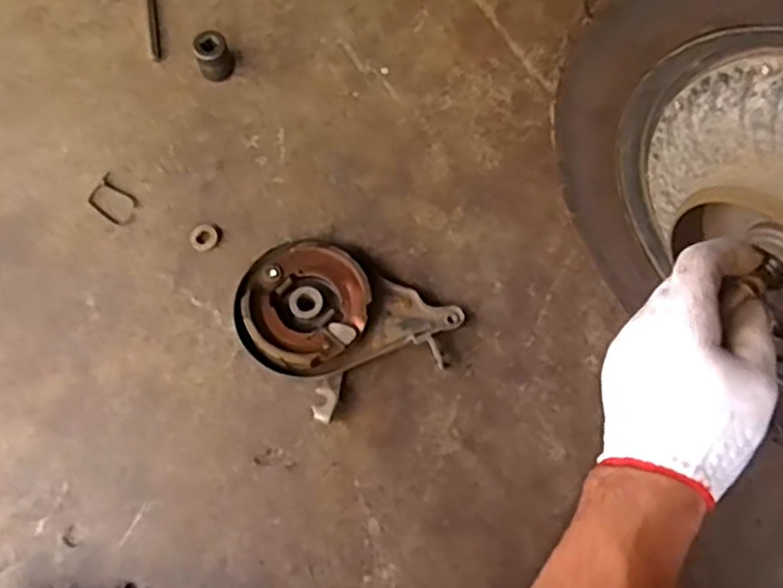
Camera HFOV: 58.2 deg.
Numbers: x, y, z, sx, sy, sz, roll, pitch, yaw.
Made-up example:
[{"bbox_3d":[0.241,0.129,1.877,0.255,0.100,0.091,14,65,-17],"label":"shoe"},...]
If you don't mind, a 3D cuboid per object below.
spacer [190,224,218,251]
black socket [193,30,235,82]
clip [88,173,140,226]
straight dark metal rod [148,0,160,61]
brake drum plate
[{"bbox_3d":[-0.169,-0.051,0.634,0.024,0.006,0.023,0,71,-1],"label":"spacer"},{"bbox_3d":[-0.168,-0.225,0.668,0.032,0.034,0.034,0,71,-1],"label":"black socket"},{"bbox_3d":[-0.252,-0.085,0.638,0.051,0.004,0.032,39,75,12],"label":"clip"},{"bbox_3d":[-0.237,-0.272,0.699,0.008,0.005,0.092,-9,71,-4],"label":"straight dark metal rod"},{"bbox_3d":[-0.047,0.027,0.591,0.170,0.031,0.127,30,73,9],"label":"brake drum plate"}]

